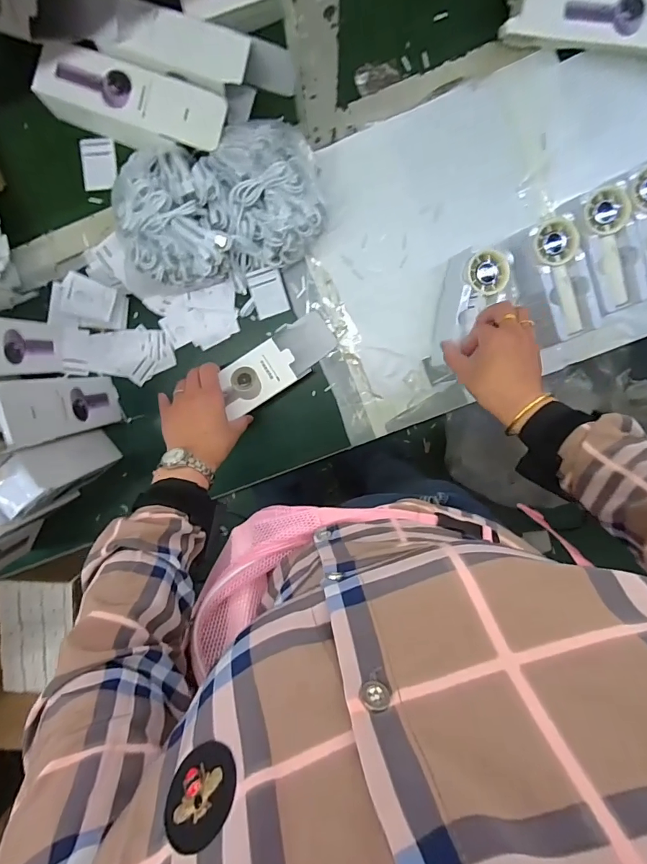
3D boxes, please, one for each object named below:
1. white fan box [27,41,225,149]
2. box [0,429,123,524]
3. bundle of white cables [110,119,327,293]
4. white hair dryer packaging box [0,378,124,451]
[{"bbox_3d":[-0.245,-0.423,0.556,0.237,0.050,0.081,18,98,-1],"label":"white fan box"},{"bbox_3d":[-0.350,0.053,0.566,0.086,0.166,0.066,-28,96,5],"label":"box"},{"bbox_3d":[-0.134,-0.297,0.567,0.263,0.073,0.187,-18,97,4],"label":"bundle of white cables"},{"bbox_3d":[-0.376,-0.030,0.540,0.138,0.221,0.068,-2,98,2],"label":"white hair dryer packaging box"}]

